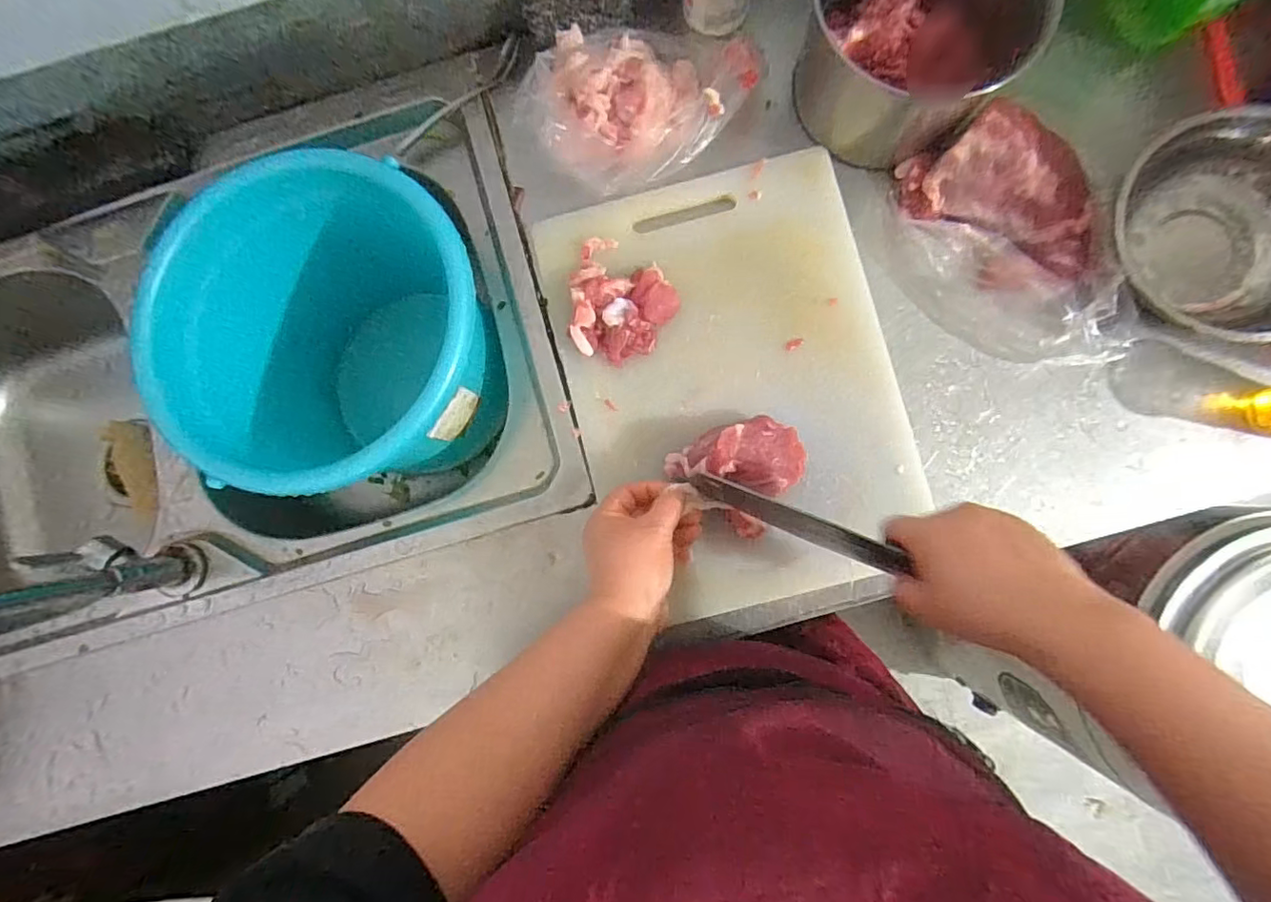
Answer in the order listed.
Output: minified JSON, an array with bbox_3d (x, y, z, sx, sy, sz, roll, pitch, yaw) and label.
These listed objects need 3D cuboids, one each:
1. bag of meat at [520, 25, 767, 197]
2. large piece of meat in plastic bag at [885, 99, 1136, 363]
[{"bbox_3d":[-0.005,-0.318,0.500,0.190,0.051,0.162,-36,87,0],"label":"bag of meat"},{"bbox_3d":[0.325,-0.170,0.480,0.164,0.050,0.229,-27,87,1],"label":"large piece of meat in plastic bag"}]

